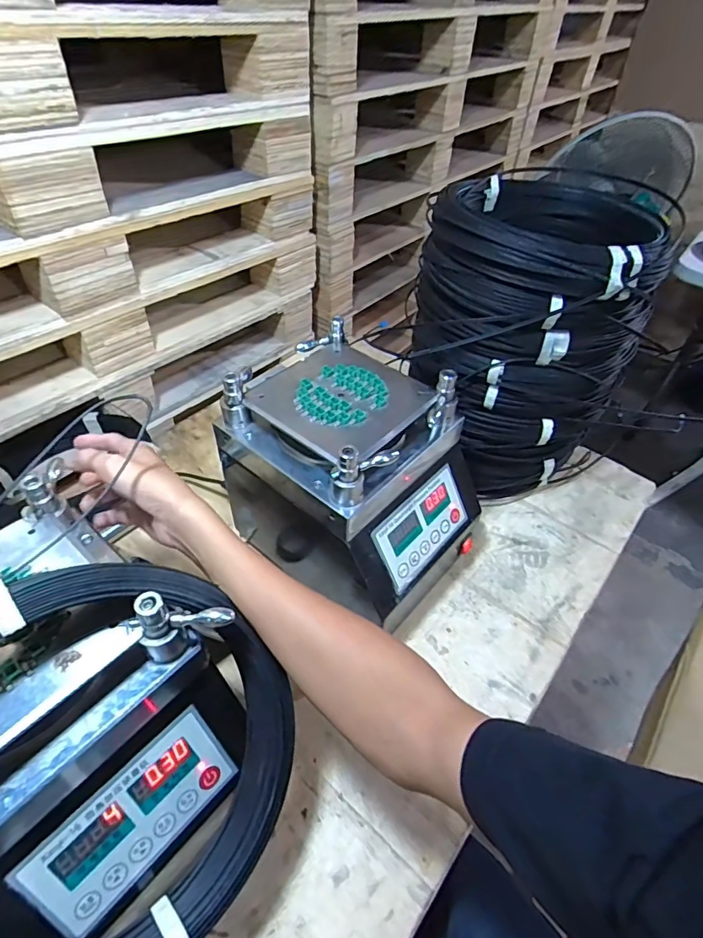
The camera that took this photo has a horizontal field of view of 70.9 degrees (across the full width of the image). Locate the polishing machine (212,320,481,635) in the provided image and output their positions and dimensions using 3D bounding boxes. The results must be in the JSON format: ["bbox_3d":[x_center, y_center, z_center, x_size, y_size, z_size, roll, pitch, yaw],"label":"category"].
[{"bbox_3d":[0.003,0.020,0.657,0.285,0.282,0.213,33,53,25],"label":"polishing machine"}]

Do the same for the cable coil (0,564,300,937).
[{"bbox_3d":[-0.178,0.220,0.344,0.280,0.295,0.048,-44,23,-29],"label":"cable coil"}]

